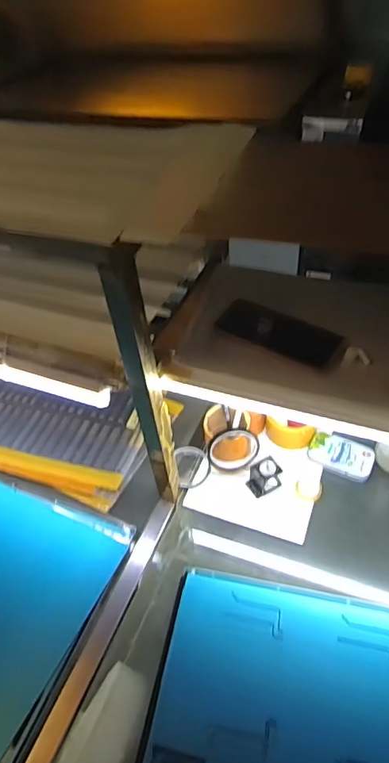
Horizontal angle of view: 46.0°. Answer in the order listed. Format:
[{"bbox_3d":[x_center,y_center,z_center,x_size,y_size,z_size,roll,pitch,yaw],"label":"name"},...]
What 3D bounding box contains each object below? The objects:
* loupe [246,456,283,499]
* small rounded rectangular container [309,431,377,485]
[{"bbox_3d":[0.123,0.164,0.804,0.059,0.046,0.042,-21,48,-14],"label":"loupe"},{"bbox_3d":[0.265,0.133,0.830,0.111,0.022,0.065,19,51,23],"label":"small rounded rectangular container"}]

